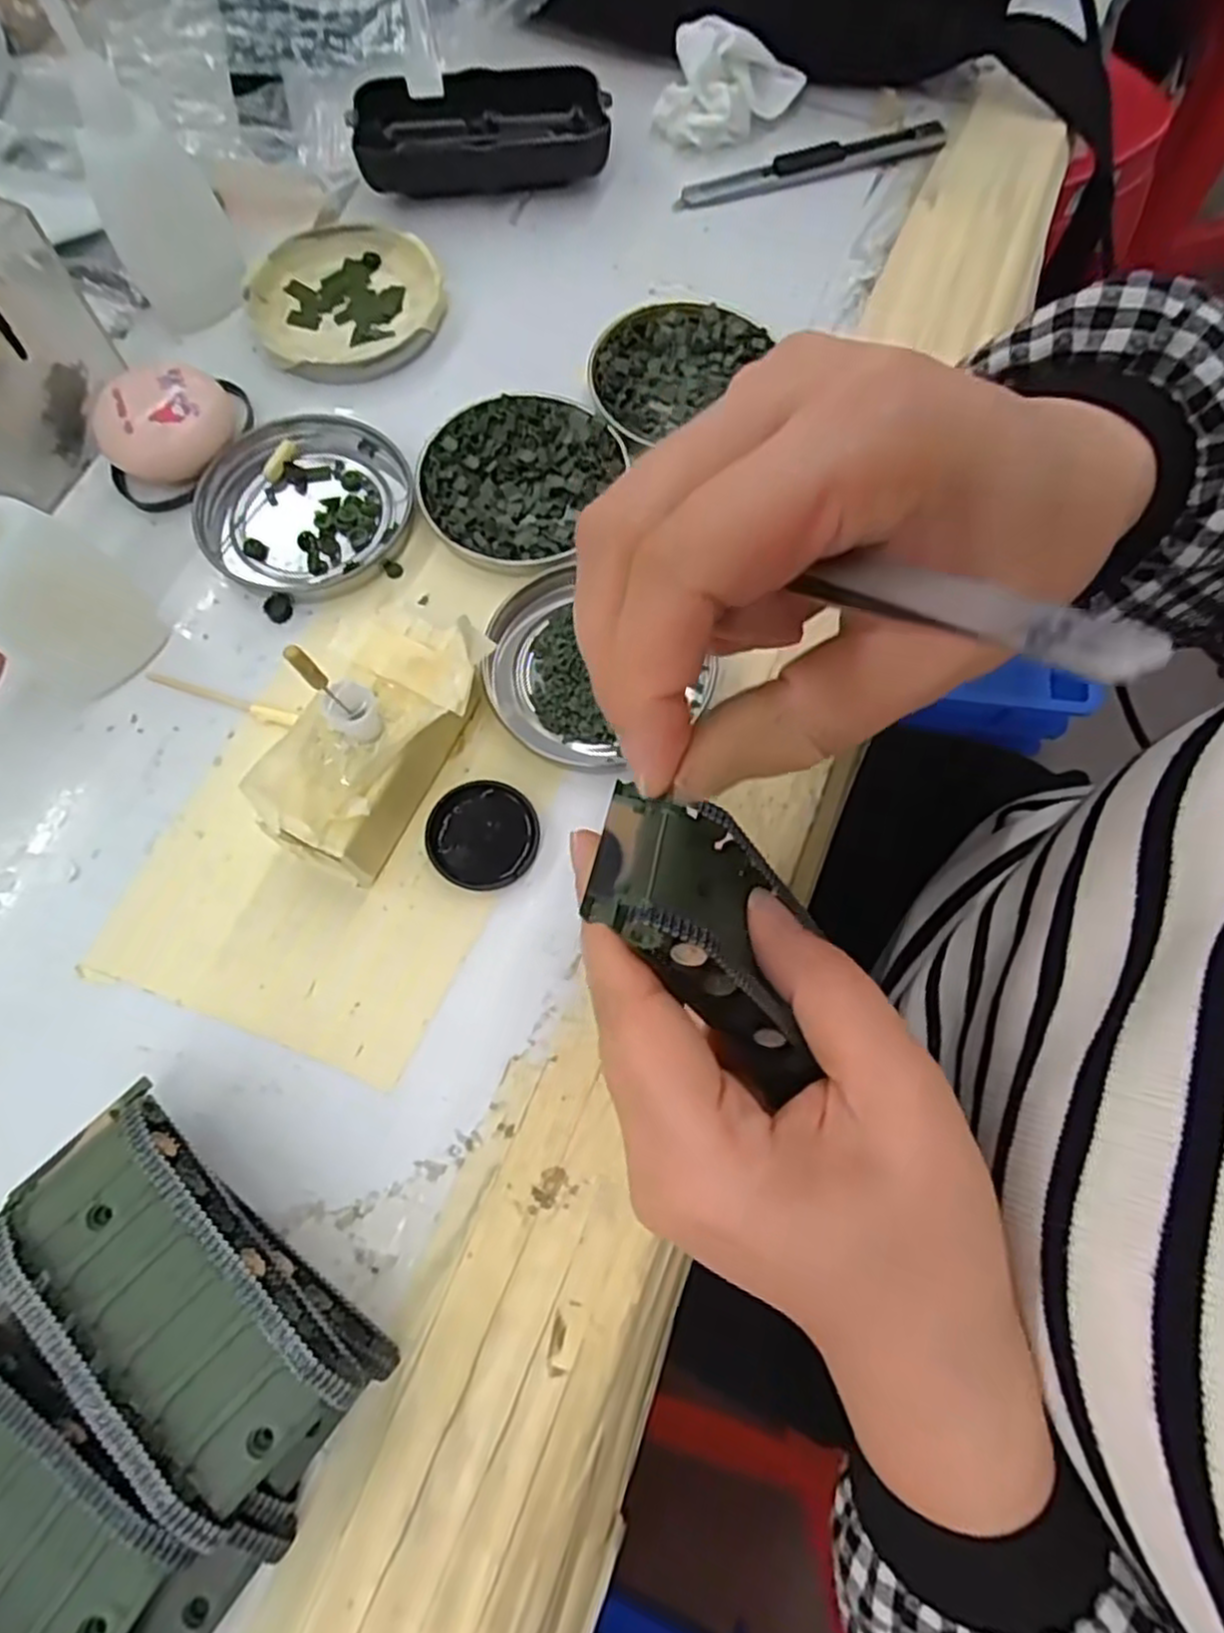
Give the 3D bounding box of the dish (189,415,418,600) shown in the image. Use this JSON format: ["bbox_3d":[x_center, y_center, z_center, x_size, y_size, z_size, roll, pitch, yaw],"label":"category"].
[{"bbox_3d":[-0.116,-0.119,0.293,0.072,0.008,0.080,26,73,7],"label":"dish"}]

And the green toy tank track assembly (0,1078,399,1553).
[{"bbox_3d":[-0.107,0.123,0.196,0.048,0.036,0.104,-43,78,-14],"label":"green toy tank track assembly"}]

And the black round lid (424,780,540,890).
[{"bbox_3d":[-0.042,0.006,0.252,0.034,0.007,0.035,1,71,-2],"label":"black round lid"}]

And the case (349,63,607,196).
[{"bbox_3d":[-0.059,-0.308,0.347,0.108,0.024,0.051,-8,71,-2],"label":"case"}]

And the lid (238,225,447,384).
[{"bbox_3d":[-0.112,-0.219,0.326,0.079,0.013,0.078,0,70,0],"label":"lid"}]

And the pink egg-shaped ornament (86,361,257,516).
[{"bbox_3d":[-0.166,-0.148,0.293,0.057,0.023,0.043,-31,73,-10],"label":"pink egg-shaped ornament"}]

